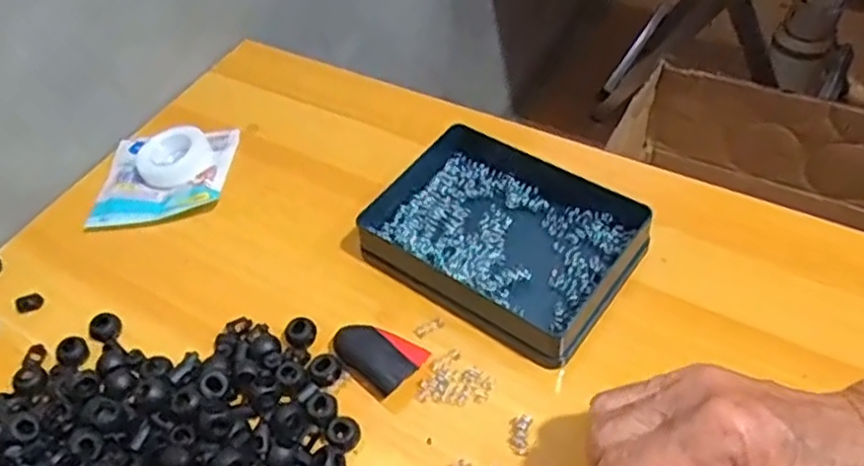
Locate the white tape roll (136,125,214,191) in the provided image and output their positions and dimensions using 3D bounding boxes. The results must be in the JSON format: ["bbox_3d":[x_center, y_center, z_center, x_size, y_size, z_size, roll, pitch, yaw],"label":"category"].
[{"bbox_3d":[-0.189,-0.057,0.509,0.053,0.014,0.053,-3,50,4],"label":"white tape roll"}]

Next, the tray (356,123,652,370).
[{"bbox_3d":[0.040,-0.002,0.428,0.156,0.030,0.113,29,59,27],"label":"tray"}]

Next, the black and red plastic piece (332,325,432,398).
[{"bbox_3d":[-0.030,0.067,0.387,0.048,0.016,0.032,31,60,28],"label":"black and red plastic piece"}]

